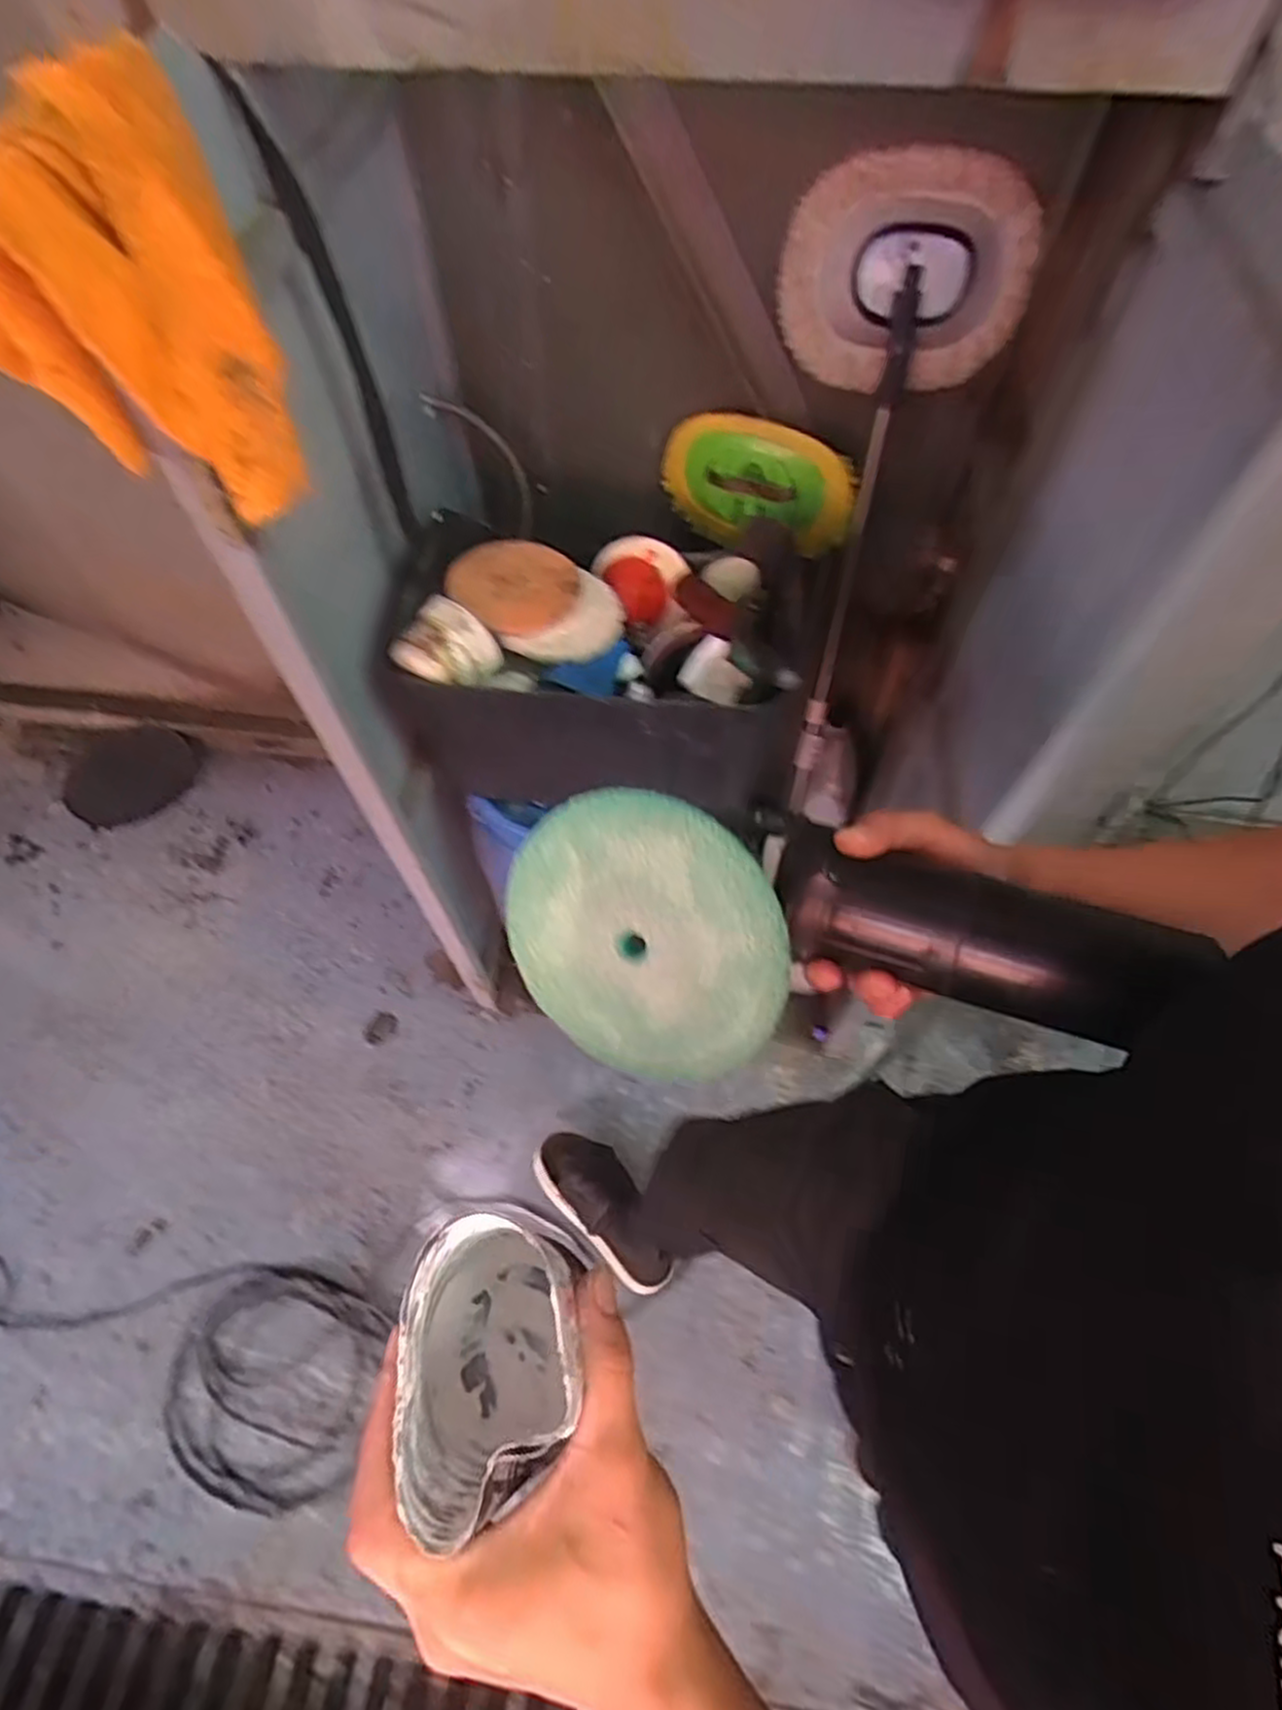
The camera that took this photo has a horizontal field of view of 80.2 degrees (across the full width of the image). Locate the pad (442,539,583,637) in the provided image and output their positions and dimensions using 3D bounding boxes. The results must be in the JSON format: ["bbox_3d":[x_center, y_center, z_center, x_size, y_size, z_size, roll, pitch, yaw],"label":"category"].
[{"bbox_3d":[-0.145,-0.308,0.851,0.141,0.024,0.131,36,65,19],"label":"pad"}]

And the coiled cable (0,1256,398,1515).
[{"bbox_3d":[-0.725,0.715,1.132,0.700,0.009,0.275,15,62,7],"label":"coiled cable"}]

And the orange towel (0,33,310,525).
[{"bbox_3d":[-0.270,-0.337,0.450,0.057,0.182,0.193,10,79,37],"label":"orange towel"}]

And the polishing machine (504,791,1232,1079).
[{"bbox_3d":[0.084,0.035,0.364,0.291,0.105,0.119,5,61,-2],"label":"polishing machine"}]

